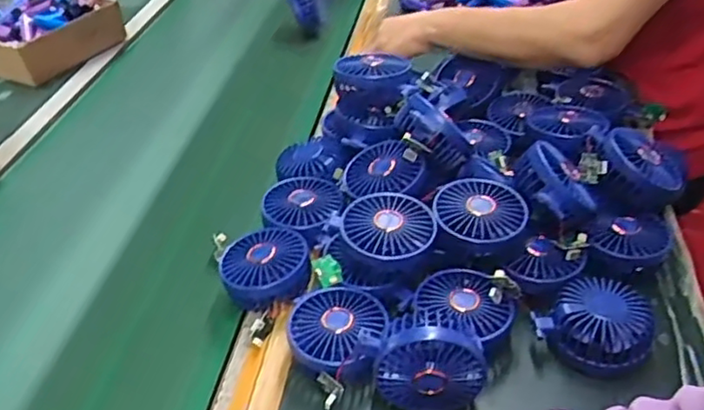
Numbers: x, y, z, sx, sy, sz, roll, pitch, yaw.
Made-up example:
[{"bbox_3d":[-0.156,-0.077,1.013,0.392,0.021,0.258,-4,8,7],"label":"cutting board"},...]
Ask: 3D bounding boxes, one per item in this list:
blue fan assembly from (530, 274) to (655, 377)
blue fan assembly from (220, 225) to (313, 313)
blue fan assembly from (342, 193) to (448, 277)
[{"bbox_3d":[0.218,0.108,0.607,0.098,0.050,0.082,16,42,25],"label":"blue fan assembly"},{"bbox_3d":[-0.083,0.064,0.666,0.084,0.045,0.083,-3,37,3],"label":"blue fan assembly"},{"bbox_3d":[0.038,0.032,0.633,0.088,0.051,0.087,-3,37,3],"label":"blue fan assembly"}]

